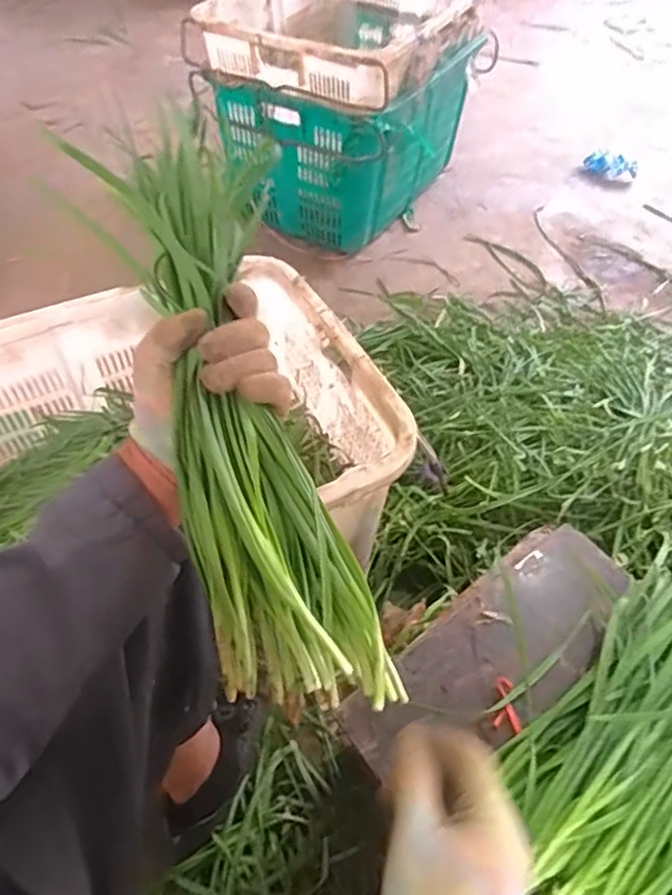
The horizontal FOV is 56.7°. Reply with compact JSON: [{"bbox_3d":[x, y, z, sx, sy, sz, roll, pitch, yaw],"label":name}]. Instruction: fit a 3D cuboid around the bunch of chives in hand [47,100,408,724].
[{"bbox_3d":[-0.072,-0.031,0.421,0.104,0.075,0.425,-16,82,-14],"label":"bunch of chives in hand"}]

